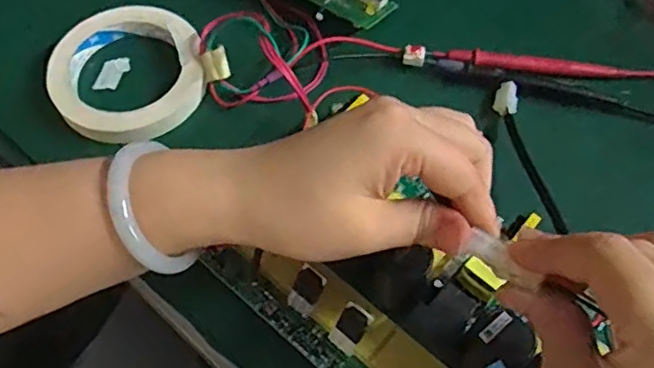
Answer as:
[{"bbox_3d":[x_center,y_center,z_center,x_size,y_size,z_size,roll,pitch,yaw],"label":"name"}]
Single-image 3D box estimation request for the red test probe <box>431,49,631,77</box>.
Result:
[{"bbox_3d":[0.140,-0.081,0.425,0.132,0.010,0.013,4,61,2],"label":"red test probe"}]

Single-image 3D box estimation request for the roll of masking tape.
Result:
[{"bbox_3d":[-0.132,-0.072,0.414,0.098,0.018,0.104,0,61,0],"label":"roll of masking tape"}]

